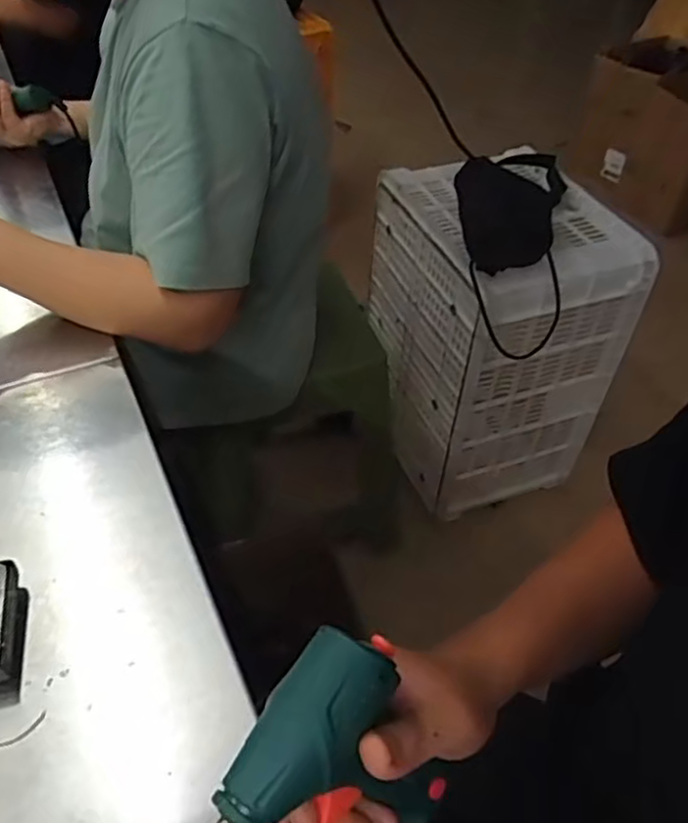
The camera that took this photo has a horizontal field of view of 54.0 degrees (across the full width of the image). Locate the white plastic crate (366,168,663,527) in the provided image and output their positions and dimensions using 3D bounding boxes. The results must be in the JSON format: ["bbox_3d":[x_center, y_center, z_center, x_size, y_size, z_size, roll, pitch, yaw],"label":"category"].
[{"bbox_3d":[0.272,-0.139,1.296,0.347,0.543,0.382,-11,47,-13],"label":"white plastic crate"}]

